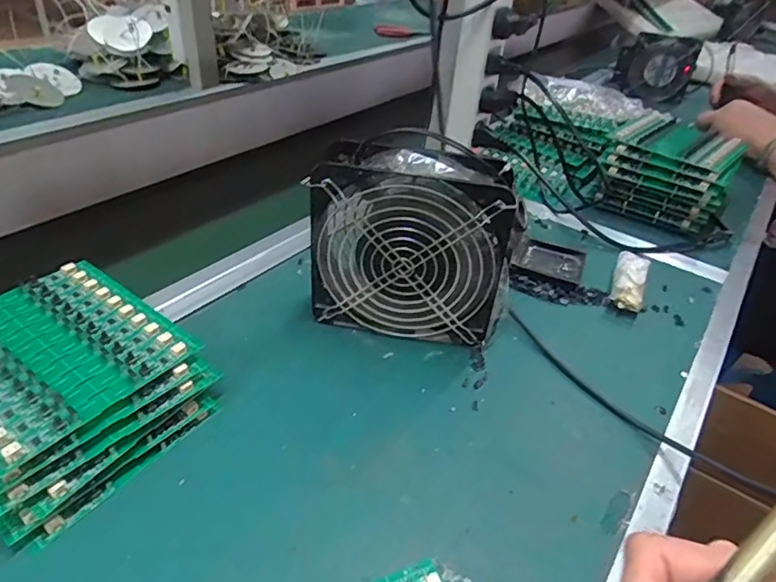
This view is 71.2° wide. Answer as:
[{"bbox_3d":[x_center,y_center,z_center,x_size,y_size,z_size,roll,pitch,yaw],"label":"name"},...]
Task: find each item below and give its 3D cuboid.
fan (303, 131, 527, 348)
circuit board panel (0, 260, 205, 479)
[{"bbox_3d":[0.021,-0.036,0.442,0.159,0.155,0.061,12,37,7],"label":"fan"},{"bbox_3d":[-0.221,0.038,0.351,0.135,0.014,0.139,27,42,25],"label":"circuit board panel"}]

